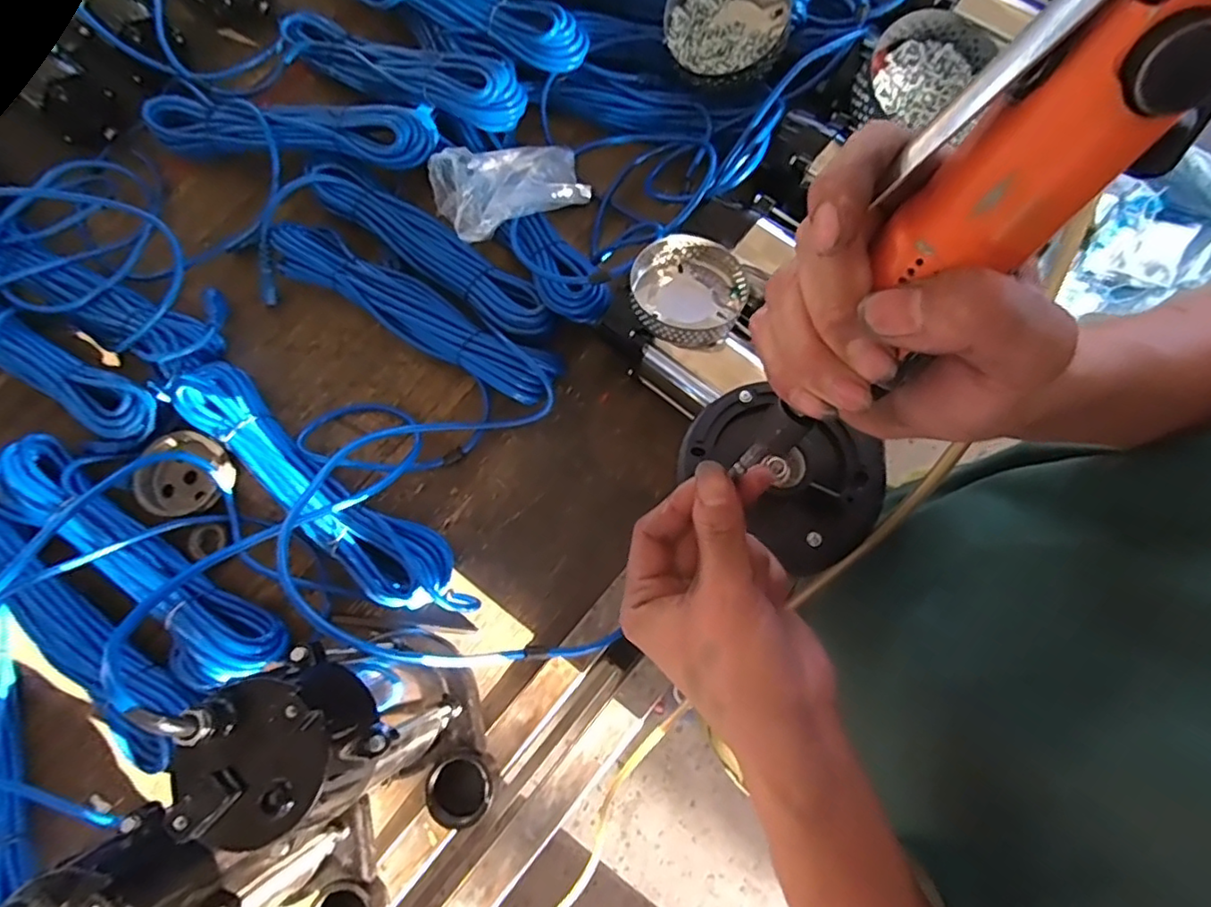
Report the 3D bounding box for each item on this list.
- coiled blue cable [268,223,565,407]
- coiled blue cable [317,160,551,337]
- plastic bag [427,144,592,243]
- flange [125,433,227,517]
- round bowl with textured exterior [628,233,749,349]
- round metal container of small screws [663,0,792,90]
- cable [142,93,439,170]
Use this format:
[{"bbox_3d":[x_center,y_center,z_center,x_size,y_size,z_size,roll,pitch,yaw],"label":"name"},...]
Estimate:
[{"bbox_3d":[-0.207,-0.153,0.646,0.358,0.061,0.070,31,79,10],"label":"coiled blue cable"},{"bbox_3d":[-0.189,-0.225,0.650,0.324,0.033,0.054,36,80,9],"label":"coiled blue cable"},{"bbox_3d":[-0.100,-0.288,0.640,0.158,0.067,0.105,-27,75,-4],"label":"plastic bag"},{"bbox_3d":[-0.432,0.026,0.622,0.093,0.035,0.090,-1,75,3],"label":"flange"},{"bbox_3d":[0.076,-0.149,0.565,0.102,0.053,0.106,-1,75,3],"label":"round bowl with textured exterior"},{"bbox_3d":[0.134,-0.478,0.667,0.138,0.050,0.142,14,85,8],"label":"round metal container of small screws"},{"bbox_3d":[-0.365,-0.369,0.687,0.350,0.059,0.078,7,76,5],"label":"cable"}]

